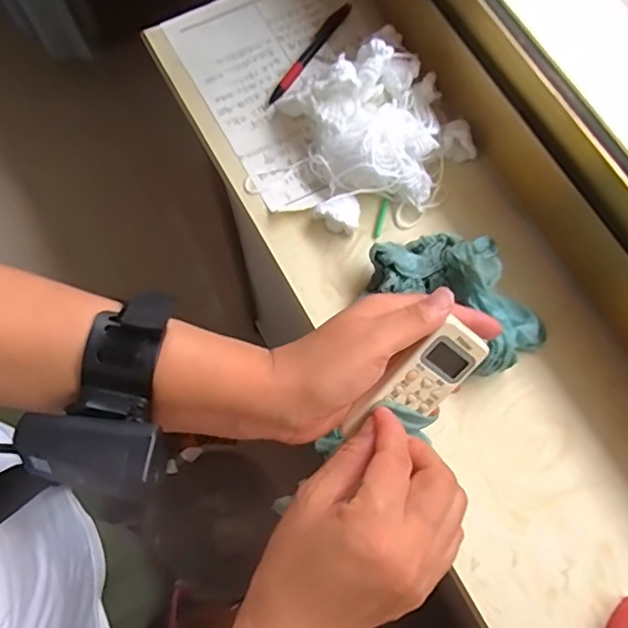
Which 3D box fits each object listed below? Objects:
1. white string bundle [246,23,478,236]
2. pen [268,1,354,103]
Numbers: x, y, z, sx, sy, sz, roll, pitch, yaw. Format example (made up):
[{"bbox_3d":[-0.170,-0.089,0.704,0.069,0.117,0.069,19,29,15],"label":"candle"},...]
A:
[{"bbox_3d":[0.036,-0.158,0.487,0.193,0.061,0.172,-31,76,-10],"label":"white string bundle"},{"bbox_3d":[-0.004,-0.257,0.547,0.013,0.006,0.136,32,75,8],"label":"pen"}]

